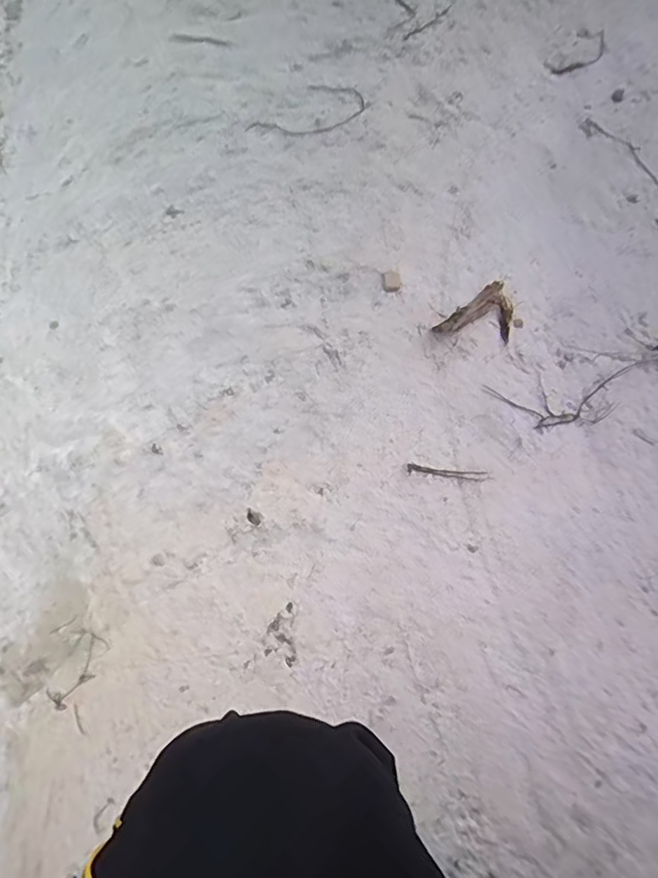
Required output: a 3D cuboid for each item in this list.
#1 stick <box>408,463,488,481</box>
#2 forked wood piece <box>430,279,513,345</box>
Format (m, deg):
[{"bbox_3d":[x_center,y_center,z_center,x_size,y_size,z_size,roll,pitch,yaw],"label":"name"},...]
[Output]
[{"bbox_3d":[0.147,0.042,0.699,0.099,0.004,0.015,6,63,-1],"label":"stick"},{"bbox_3d":[0.218,-0.166,0.787,0.130,0.021,0.075,-38,72,-19],"label":"forked wood piece"}]

